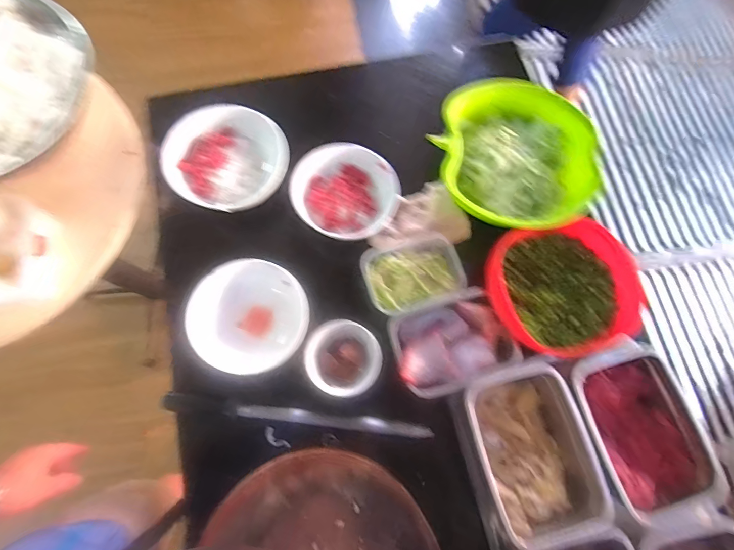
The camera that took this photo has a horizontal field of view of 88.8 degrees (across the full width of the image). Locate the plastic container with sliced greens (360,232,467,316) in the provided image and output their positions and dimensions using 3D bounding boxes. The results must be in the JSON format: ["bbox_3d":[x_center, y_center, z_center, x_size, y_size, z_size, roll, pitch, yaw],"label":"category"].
[{"bbox_3d":[0.076,-0.001,0.619,0.156,0.043,0.117,-18,75,-7],"label":"plastic container with sliced greens"}]

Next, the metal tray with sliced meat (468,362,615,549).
[{"bbox_3d":[0.230,0.245,0.538,0.153,0.076,0.214,-13,75,-6],"label":"metal tray with sliced meat"}]

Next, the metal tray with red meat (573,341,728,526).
[{"bbox_3d":[0.391,0.219,0.532,0.161,0.071,0.221,-16,75,-7],"label":"metal tray with red meat"}]

